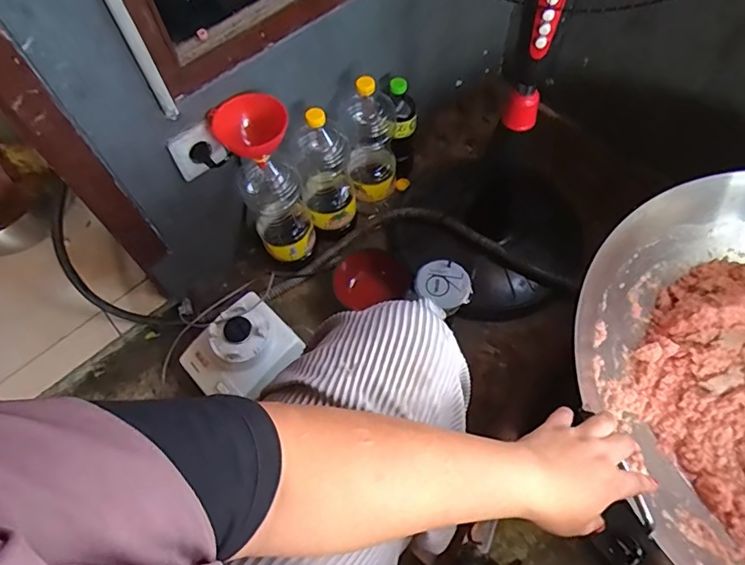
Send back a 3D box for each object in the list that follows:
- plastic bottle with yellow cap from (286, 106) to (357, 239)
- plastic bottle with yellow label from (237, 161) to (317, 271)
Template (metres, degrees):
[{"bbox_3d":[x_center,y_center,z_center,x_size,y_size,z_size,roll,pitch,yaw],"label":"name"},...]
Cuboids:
[{"bbox_3d":[-0.087,-0.194,0.878,0.089,0.261,0.093,-2,62,3],"label":"plastic bottle with yellow cap"},{"bbox_3d":[-0.159,-0.115,0.868,0.095,0.219,0.077,-20,63,-7],"label":"plastic bottle with yellow label"}]

